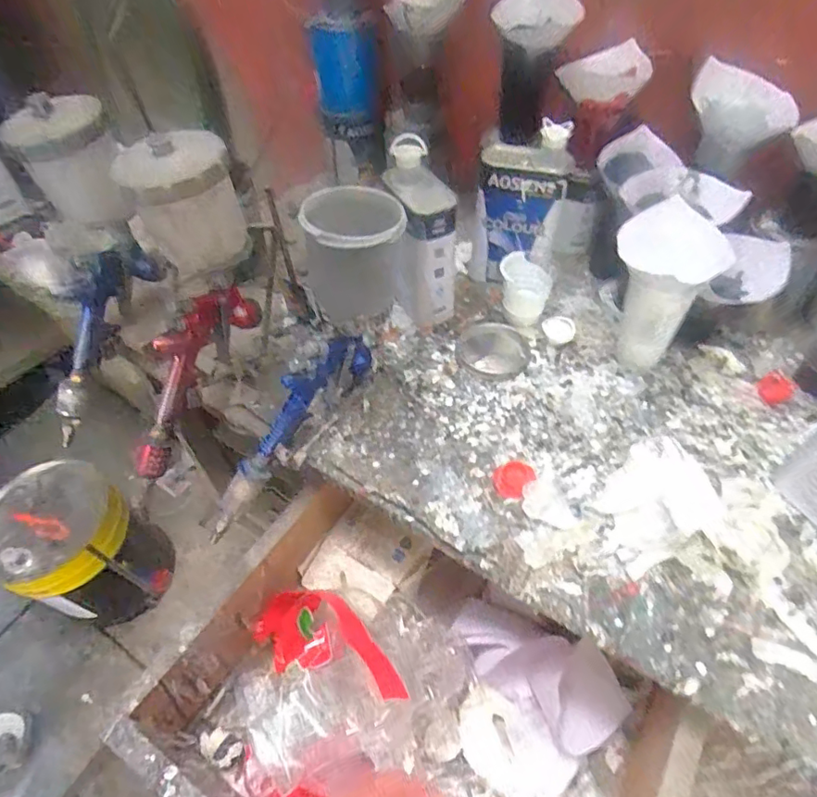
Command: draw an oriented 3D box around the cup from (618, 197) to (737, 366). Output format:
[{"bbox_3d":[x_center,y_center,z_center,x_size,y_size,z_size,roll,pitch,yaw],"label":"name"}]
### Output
[{"bbox_3d":[0.281,-0.116,0.623,0.079,0.185,0.108,-33,57,-22],"label":"cup"}]

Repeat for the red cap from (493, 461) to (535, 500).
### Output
[{"bbox_3d":[0.113,0.087,0.580,0.043,0.007,0.043,-12,56,18],"label":"red cap"}]

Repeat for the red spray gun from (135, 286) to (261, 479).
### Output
[{"bbox_3d":[-0.267,-0.024,0.621,0.049,0.116,0.245,30,96,23],"label":"red spray gun"}]

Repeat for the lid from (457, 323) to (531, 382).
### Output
[{"bbox_3d":[0.114,-0.065,0.711,0.092,0.007,0.106,7,52,8],"label":"lid"}]

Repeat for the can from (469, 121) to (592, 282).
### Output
[{"bbox_3d":[0.155,-0.260,0.729,0.124,0.211,0.070,5,52,6],"label":"can"}]

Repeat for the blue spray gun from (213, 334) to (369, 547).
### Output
[{"bbox_3d":[-0.142,0.046,0.624,0.030,0.108,0.285,41,95,29],"label":"blue spray gun"}]

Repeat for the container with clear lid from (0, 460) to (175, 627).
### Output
[{"bbox_3d":[-0.725,0.354,1.208,0.313,0.389,0.262,31,58,24],"label":"container with clear lid"}]

